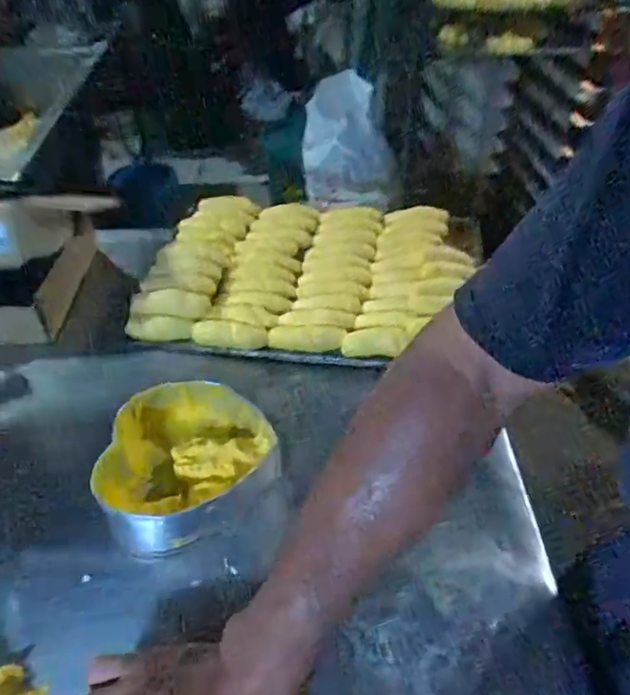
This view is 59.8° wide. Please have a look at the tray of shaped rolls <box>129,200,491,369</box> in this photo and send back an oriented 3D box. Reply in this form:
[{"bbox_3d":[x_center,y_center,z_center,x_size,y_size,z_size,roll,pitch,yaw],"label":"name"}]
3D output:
[{"bbox_3d":[0.003,-0.106,0.733,0.409,0.051,0.301,5,45,5],"label":"tray of shaped rolls"}]

